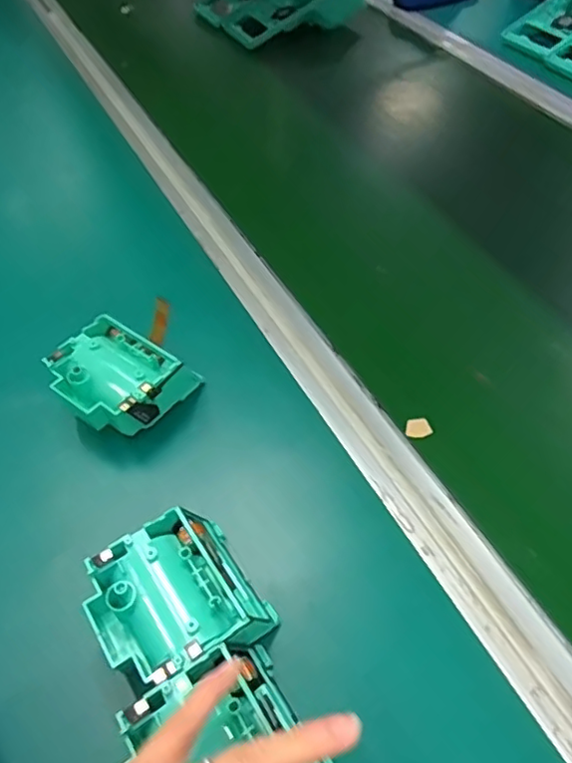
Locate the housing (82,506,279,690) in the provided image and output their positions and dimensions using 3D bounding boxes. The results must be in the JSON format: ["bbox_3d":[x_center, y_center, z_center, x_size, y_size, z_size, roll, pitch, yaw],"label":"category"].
[{"bbox_3d":[-0.057,0.112,0.308,0.078,0.031,0.074,-29,56,-21],"label":"housing"}]

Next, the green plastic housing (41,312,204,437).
[{"bbox_3d":[-0.111,-0.002,0.403,0.079,0.038,0.078,34,58,25],"label":"green plastic housing"}]

